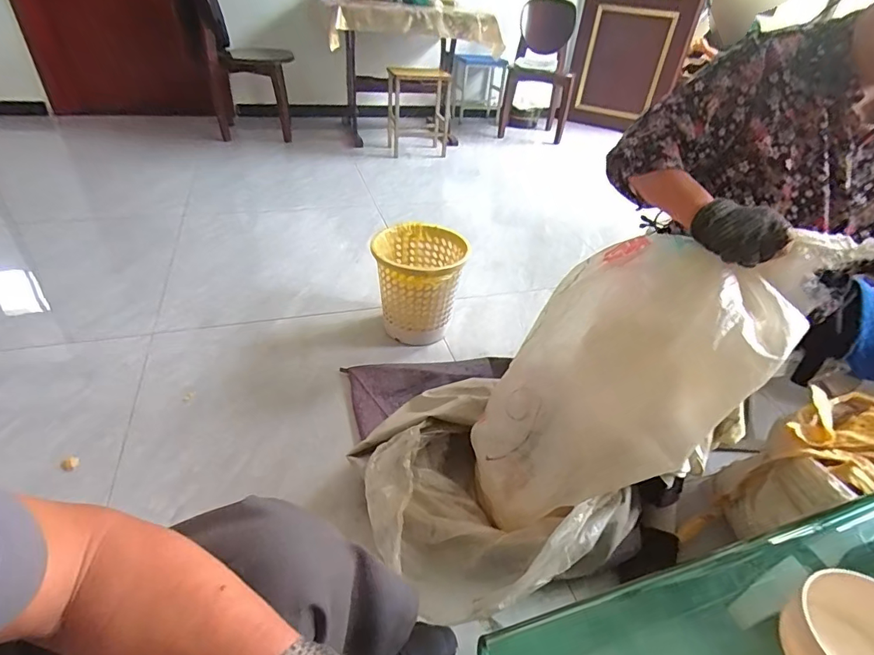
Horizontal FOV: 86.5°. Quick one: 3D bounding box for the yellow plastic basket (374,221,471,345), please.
[{"bbox_3d":[-0.050,-0.120,1.325,0.248,0.262,0.243,5,37,0],"label":"yellow plastic basket"}]

